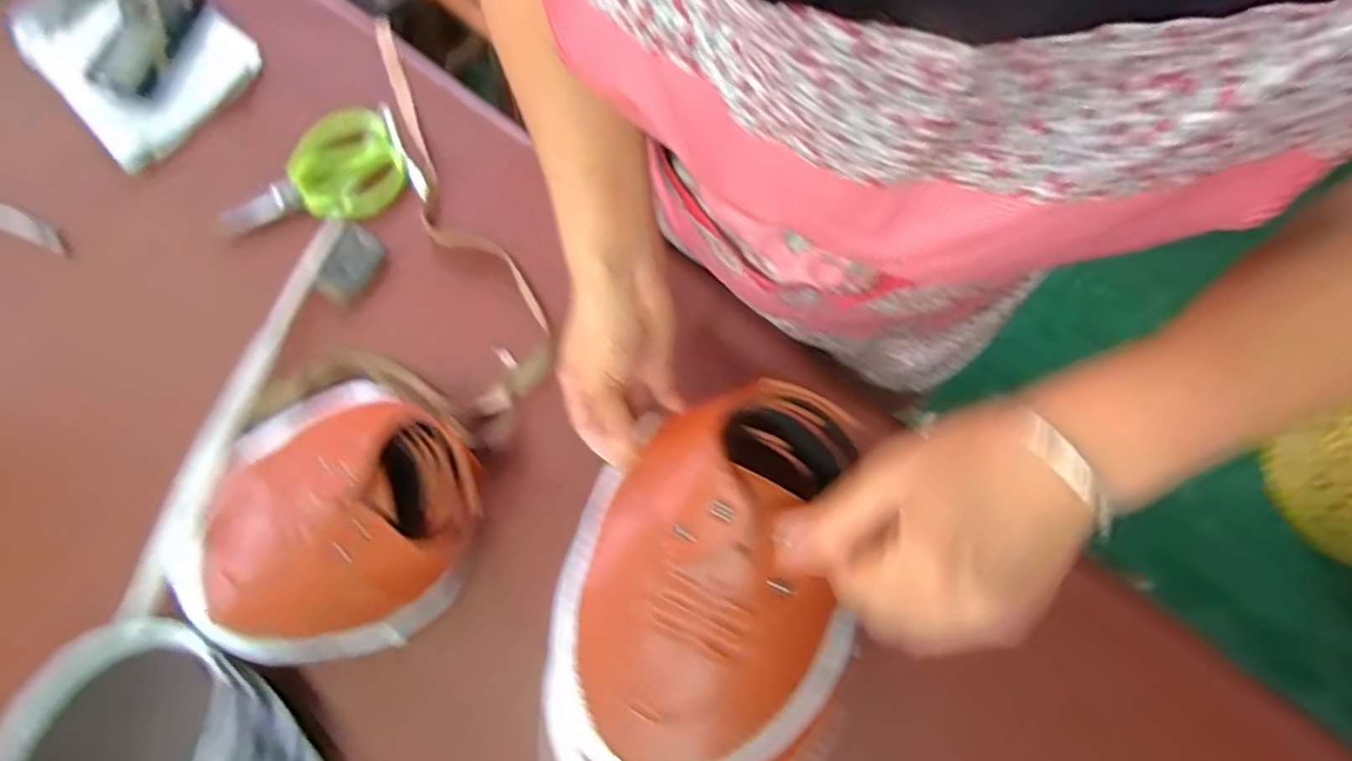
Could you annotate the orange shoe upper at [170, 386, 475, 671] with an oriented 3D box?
[{"bbox_3d":[-0.283,0.108,0.507,0.230,0.073,0.225,28,76,9],"label":"orange shoe upper"}]

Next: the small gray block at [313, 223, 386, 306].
[{"bbox_3d":[-0.313,-0.111,0.615,0.050,0.013,0.073,25,76,8],"label":"small gray block"}]

